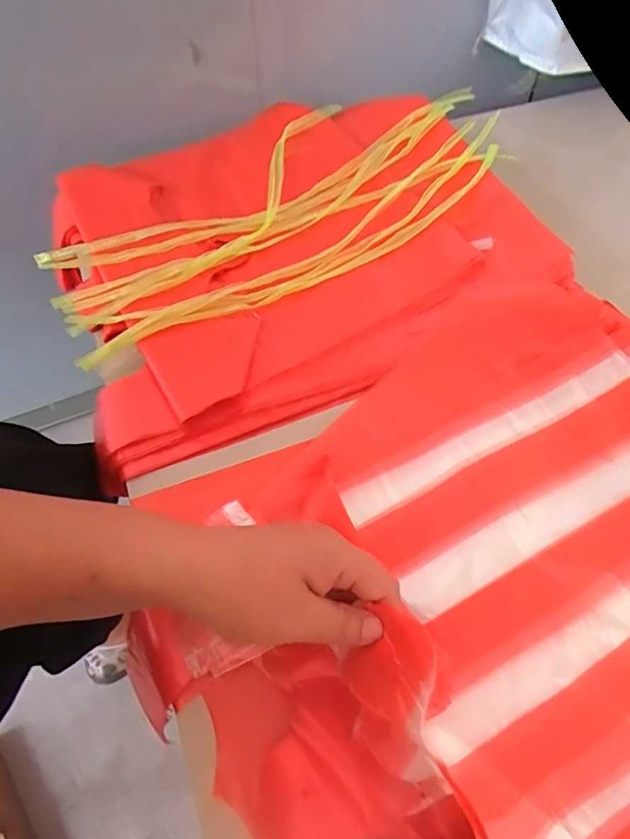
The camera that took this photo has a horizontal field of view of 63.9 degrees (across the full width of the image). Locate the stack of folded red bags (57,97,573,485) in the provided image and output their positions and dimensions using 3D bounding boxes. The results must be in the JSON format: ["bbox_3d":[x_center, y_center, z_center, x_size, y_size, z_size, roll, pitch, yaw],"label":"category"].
[{"bbox_3d":[-0.029,-0.192,0.538,0.489,0.051,0.382,-24,64,-14],"label":"stack of folded red bags"}]

